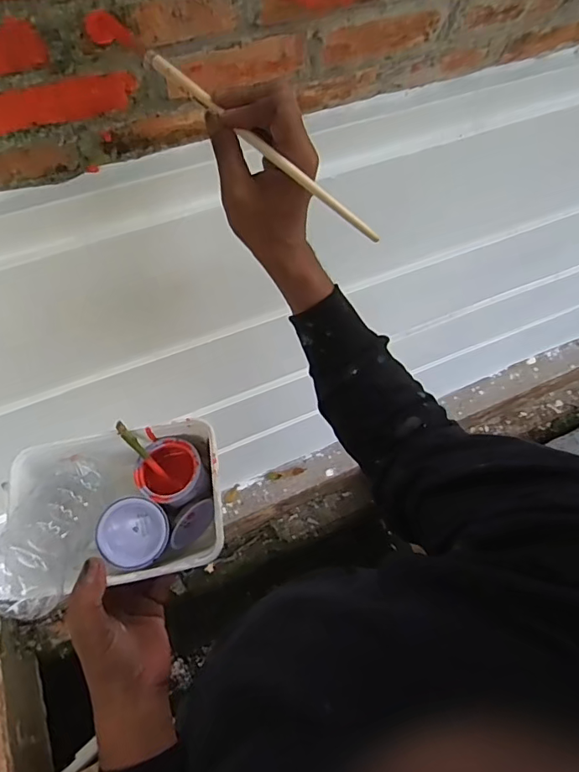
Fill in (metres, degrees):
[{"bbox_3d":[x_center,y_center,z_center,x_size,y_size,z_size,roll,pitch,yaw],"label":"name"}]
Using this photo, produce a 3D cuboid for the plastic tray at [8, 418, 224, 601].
[{"bbox_3d":[-0.145,0.103,0.422,0.171,0.067,0.132,-9,65,-7],"label":"plastic tray"}]

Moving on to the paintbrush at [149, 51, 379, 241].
[{"bbox_3d":[-0.028,-0.190,0.383,0.008,0.010,0.259,-41,76,-20],"label":"paintbrush"}]

